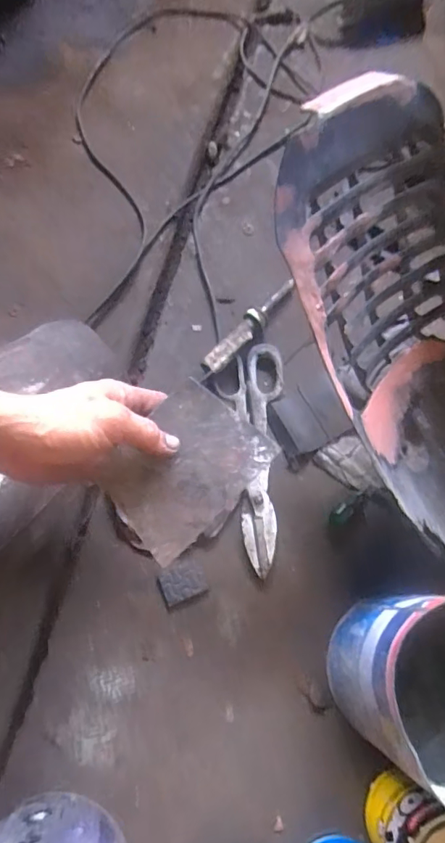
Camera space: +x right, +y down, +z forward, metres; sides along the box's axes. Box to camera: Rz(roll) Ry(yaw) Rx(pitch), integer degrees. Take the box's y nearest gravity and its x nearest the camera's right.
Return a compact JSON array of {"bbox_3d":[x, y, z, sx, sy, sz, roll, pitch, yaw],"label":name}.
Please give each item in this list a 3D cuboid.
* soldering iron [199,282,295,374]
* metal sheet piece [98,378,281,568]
[{"bbox_3d":[0.038,-0.131,0.678,0.027,0.022,0.179,39,76,7],"label":"soldering iron"},{"bbox_3d":[-0.027,0.040,0.377,0.084,0.005,0.115,39,85,-4],"label":"metal sheet piece"}]

